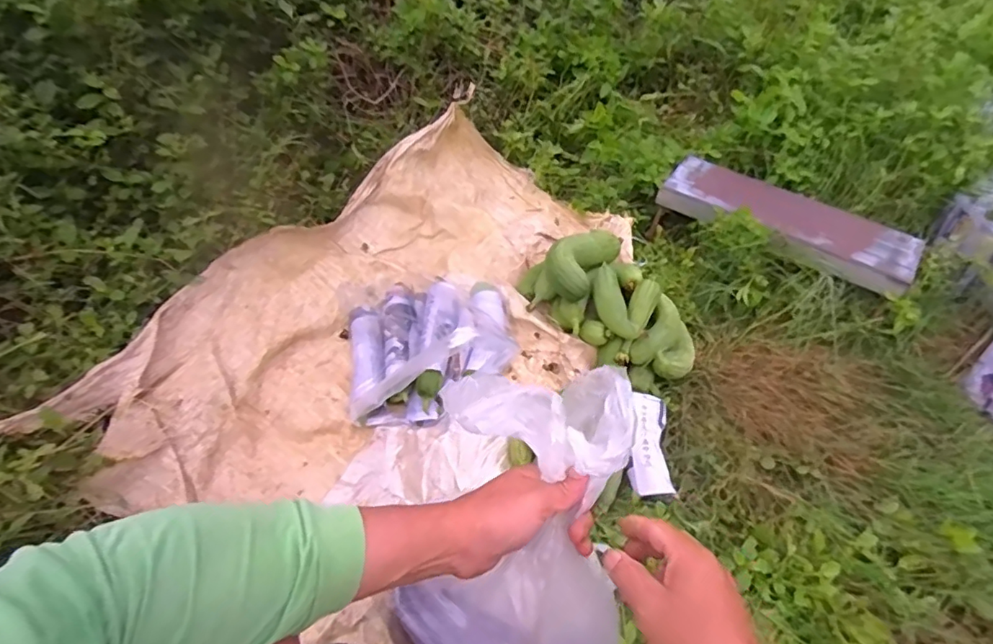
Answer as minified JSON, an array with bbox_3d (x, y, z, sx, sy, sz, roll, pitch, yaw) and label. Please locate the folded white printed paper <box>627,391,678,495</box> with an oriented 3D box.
[{"bbox_3d":[0.254,0.194,0.902,0.068,0.027,0.191,5,49,4],"label":"folded white printed paper"}]

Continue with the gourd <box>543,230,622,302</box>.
[{"bbox_3d":[0.159,-0.121,1.053,0.100,0.067,0.179,26,54,21],"label":"gourd"}]

